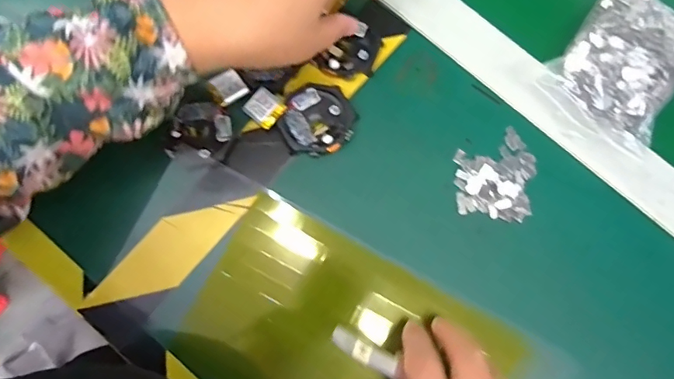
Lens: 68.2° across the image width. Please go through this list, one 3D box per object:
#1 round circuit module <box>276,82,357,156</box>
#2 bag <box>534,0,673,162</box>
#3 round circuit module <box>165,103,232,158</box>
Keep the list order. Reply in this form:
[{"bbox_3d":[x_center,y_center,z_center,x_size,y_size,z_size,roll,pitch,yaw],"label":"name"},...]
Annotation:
[{"bbox_3d":[-0.012,-0.048,0.346,0.047,0.008,0.053,19,79,2],"label":"round circuit module"},{"bbox_3d":[0.206,-0.089,0.354,0.089,0.020,0.121,39,81,6],"label":"bag"},{"bbox_3d":[-0.094,-0.041,0.343,0.041,0.007,0.036,0,79,-1],"label":"round circuit module"}]

